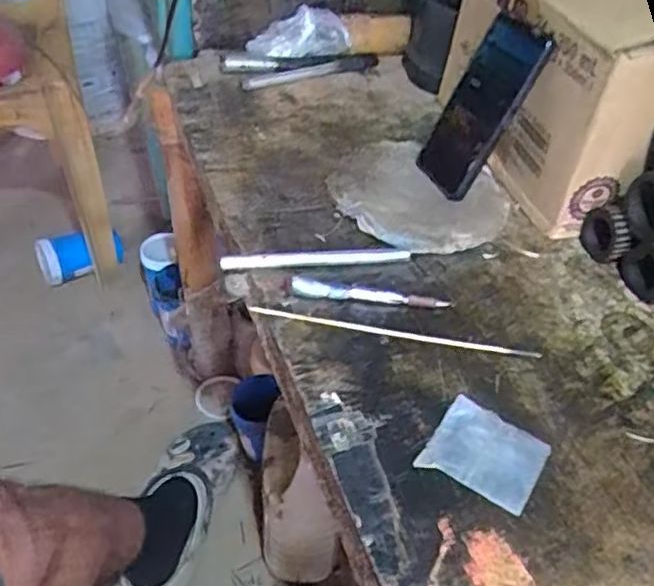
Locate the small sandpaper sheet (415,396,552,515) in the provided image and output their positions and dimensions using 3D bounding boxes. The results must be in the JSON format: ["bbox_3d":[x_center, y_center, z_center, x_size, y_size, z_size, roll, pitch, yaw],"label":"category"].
[{"bbox_3d":[0.106,0.104,0.438,0.071,0.012,0.059,25,45,18],"label":"small sandpaper sheet"}]

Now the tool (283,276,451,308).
[{"bbox_3d":[0.031,0.001,0.532,0.131,0.015,0.017,8,42,0],"label":"tool"}]

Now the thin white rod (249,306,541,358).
[{"bbox_3d":[0.052,0.031,0.517,0.227,0.007,0.010,10,42,2],"label":"thin white rod"}]

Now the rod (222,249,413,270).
[{"bbox_3d":[-0.008,-0.030,0.565,0.159,0.012,0.014,-2,43,-12],"label":"rod"}]

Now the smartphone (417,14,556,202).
[{"bbox_3d":[0.138,-0.169,0.609,0.016,0.158,0.072,10,33,-38],"label":"smartphone"}]

